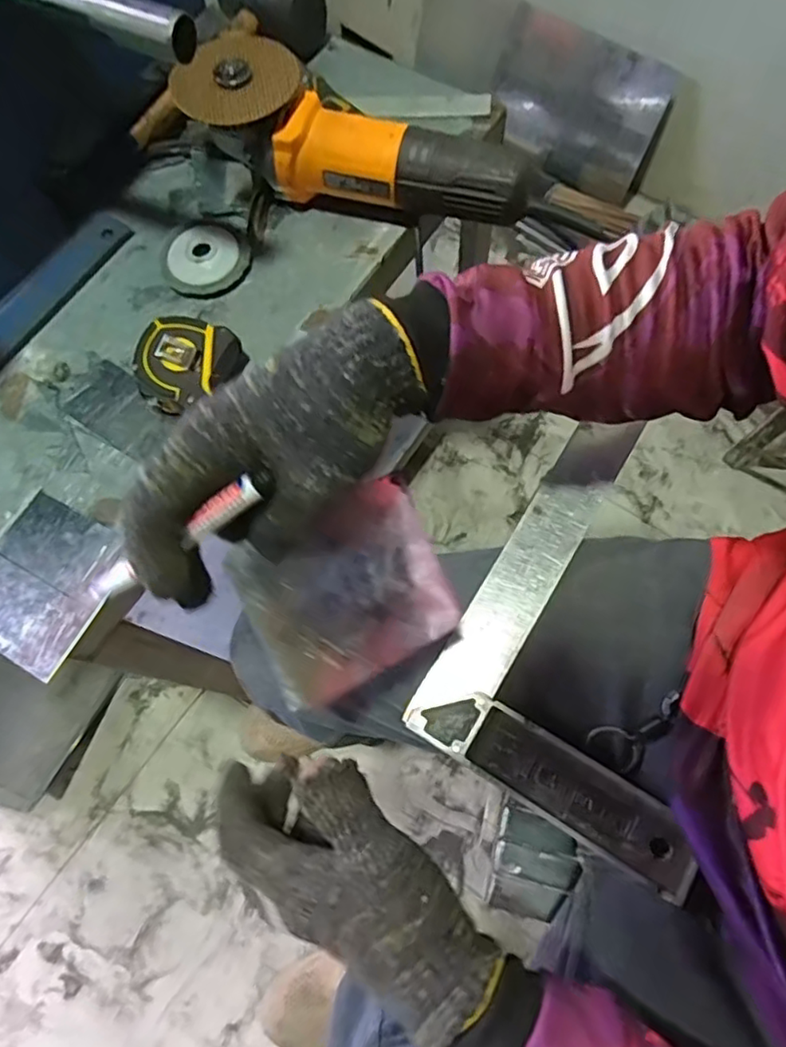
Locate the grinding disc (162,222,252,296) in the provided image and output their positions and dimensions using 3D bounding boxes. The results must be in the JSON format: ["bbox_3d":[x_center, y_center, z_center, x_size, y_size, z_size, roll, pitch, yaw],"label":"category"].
[{"bbox_3d":[-0.162,-0.229,0.532,0.074,0.014,0.068,-1,71,3],"label":"grinding disc"}]

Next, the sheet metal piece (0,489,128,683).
[{"bbox_3d":[-0.254,0.042,0.453,0.096,0.004,0.109,27,72,11],"label":"sheet metal piece"}]

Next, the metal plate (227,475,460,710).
[{"bbox_3d":[-0.022,0.038,0.346,0.110,0.011,0.099,-26,102,-19],"label":"metal plate"}]

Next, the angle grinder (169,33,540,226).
[{"bbox_3d":[-0.026,-0.320,0.508,0.277,0.076,0.095,9,72,6],"label":"angle grinder"}]

